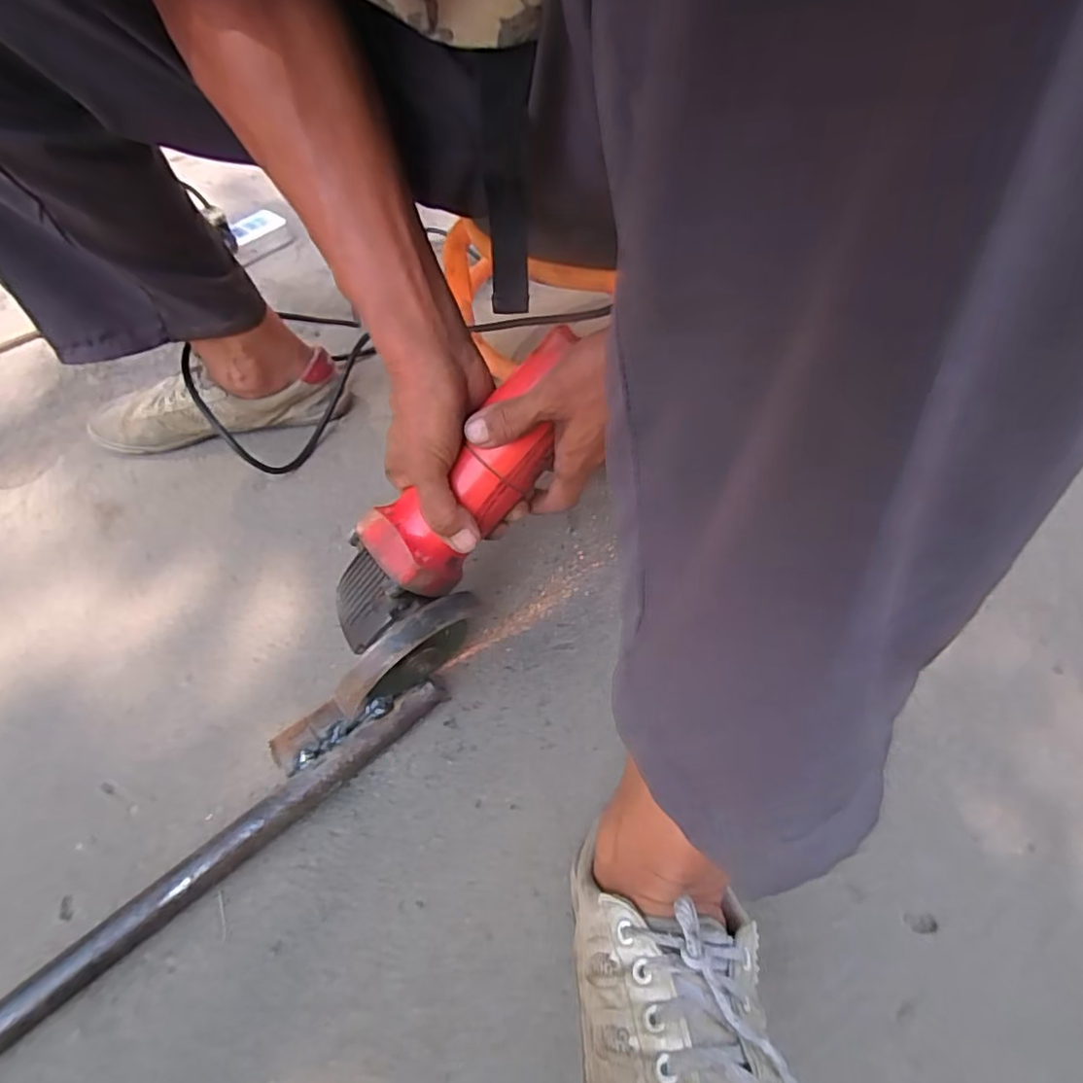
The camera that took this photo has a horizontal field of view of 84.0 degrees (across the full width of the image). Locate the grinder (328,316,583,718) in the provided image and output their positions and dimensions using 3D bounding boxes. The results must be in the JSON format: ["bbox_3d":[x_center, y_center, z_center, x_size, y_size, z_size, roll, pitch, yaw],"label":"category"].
[{"bbox_3d":[-0.056,-0.020,0.412,0.093,0.080,0.260,34,91,25],"label":"grinder"}]

